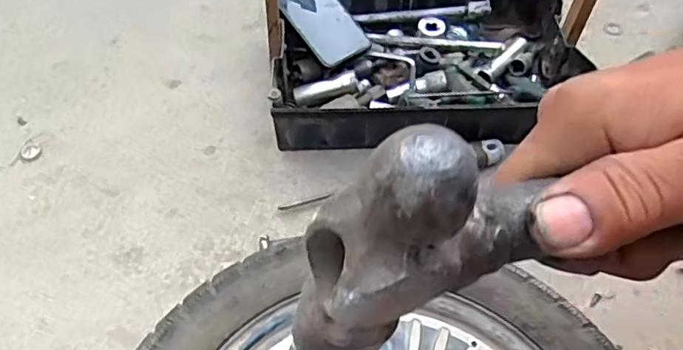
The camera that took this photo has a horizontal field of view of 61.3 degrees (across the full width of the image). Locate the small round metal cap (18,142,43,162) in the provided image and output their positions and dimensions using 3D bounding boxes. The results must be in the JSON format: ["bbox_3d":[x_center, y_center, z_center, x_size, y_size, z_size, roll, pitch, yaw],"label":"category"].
[{"bbox_3d":[-0.362,-0.028,0.670,0.025,0.004,0.028,-18,57,-14],"label":"small round metal cap"}]

